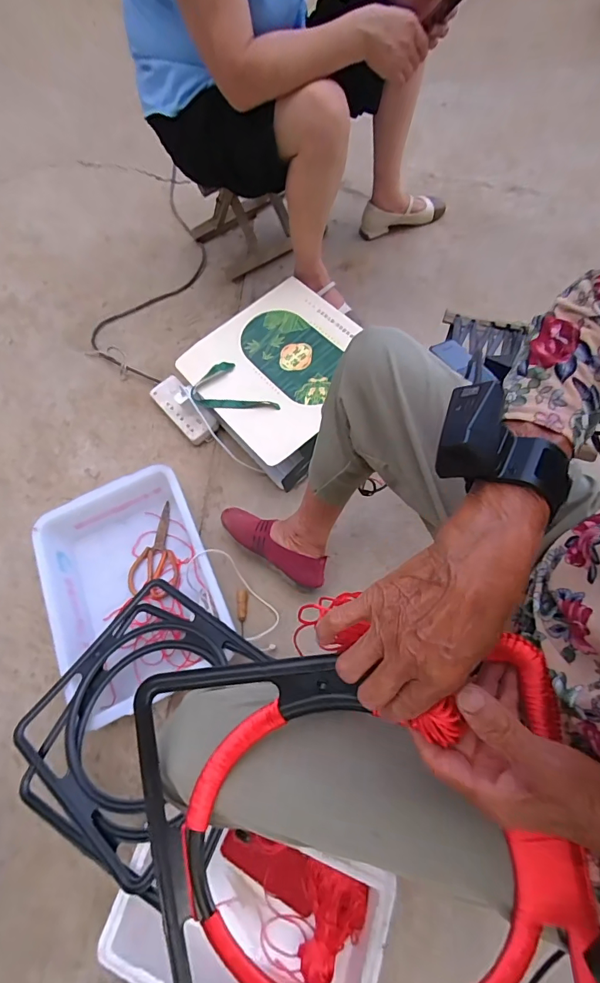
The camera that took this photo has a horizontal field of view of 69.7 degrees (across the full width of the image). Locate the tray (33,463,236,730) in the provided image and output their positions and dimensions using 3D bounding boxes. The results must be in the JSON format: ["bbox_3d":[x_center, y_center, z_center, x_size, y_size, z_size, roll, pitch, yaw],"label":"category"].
[{"bbox_3d":[-0.319,0.185,0.832,0.309,0.102,0.422,-25,67,-8],"label":"tray"}]

